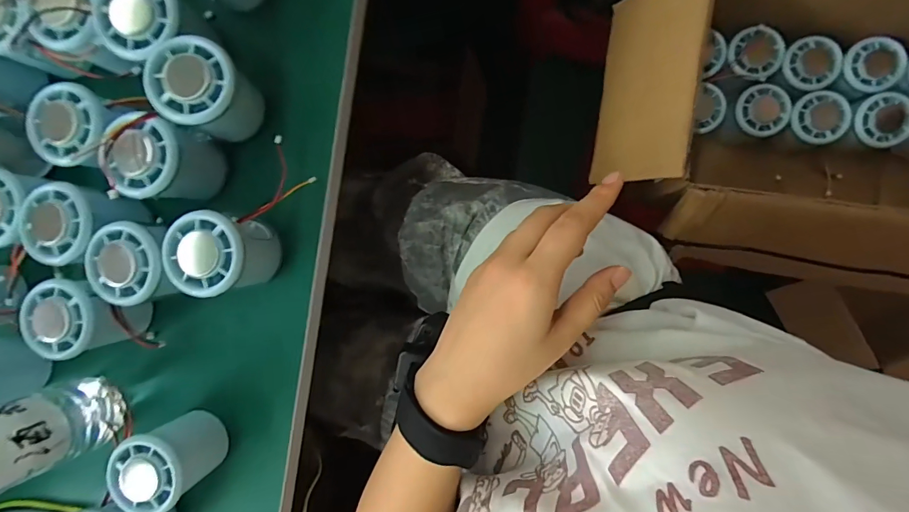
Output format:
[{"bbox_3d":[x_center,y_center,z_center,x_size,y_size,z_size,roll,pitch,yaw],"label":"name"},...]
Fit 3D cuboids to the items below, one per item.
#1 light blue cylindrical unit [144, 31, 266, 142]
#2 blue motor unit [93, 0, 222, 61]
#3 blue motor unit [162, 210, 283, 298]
[{"bbox_3d":[-0.171,-0.115,0.288,0.053,0.062,0.054,0,91,9],"label":"light blue cylindrical unit"},{"bbox_3d":[-0.207,-0.160,0.291,0.053,0.059,0.055,0,91,9],"label":"blue motor unit"},{"bbox_3d":[-0.165,-0.002,0.291,0.055,0.055,0.057,5,92,9],"label":"blue motor unit"}]

